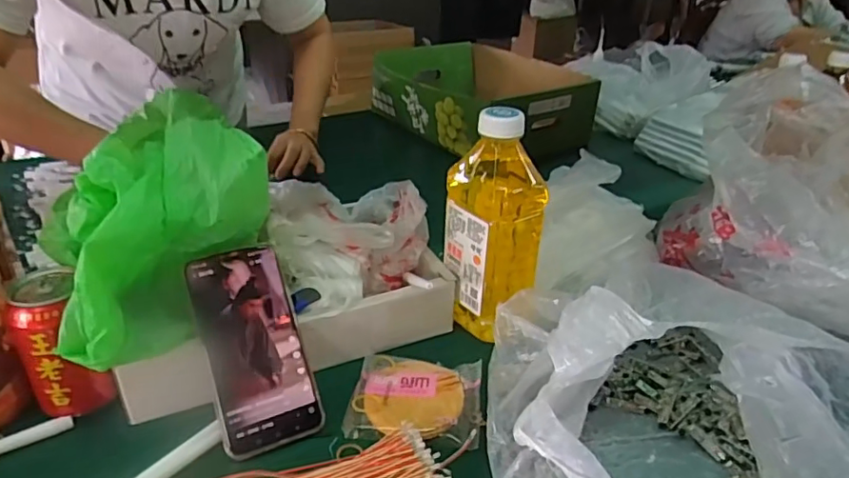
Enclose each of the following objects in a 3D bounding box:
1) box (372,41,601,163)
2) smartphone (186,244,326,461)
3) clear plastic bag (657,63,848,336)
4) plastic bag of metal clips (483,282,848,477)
[{"bbox_3d":[0.103,-0.278,1.115,0.320,0.118,0.413,-18,36,-30],"label":"box"},{"bbox_3d":[-0.137,0.085,0.453,0.075,0.007,0.160,-13,77,-24],"label":"smartphone"},{"bbox_3d":[0.423,-0.014,0.537,0.226,0.192,0.359,-21,37,-34],"label":"clear plastic bag"},{"bbox_3d":[0.194,0.126,0.419,0.270,0.101,0.329,-16,35,-28],"label":"plastic bag of metal clips"}]

